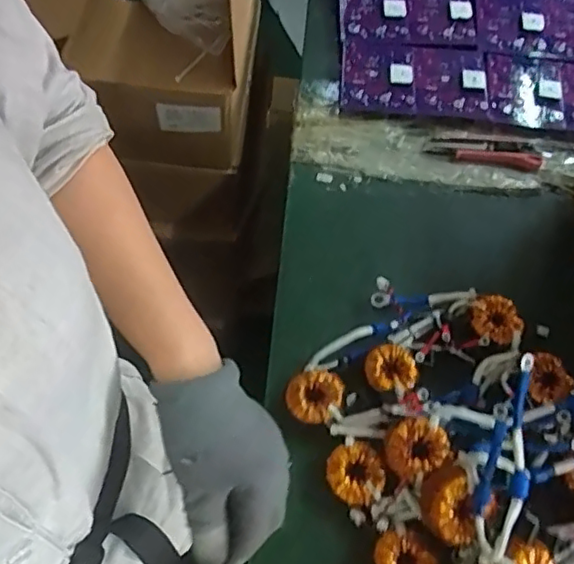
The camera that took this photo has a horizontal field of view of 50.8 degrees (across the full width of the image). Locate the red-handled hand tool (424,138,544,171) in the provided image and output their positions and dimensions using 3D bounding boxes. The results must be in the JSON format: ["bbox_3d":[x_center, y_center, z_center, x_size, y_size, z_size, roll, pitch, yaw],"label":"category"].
[{"bbox_3d":[0.264,-0.174,0.803,0.147,0.011,0.037,9,61,3],"label":"red-handled hand tool"}]

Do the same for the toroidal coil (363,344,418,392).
[{"bbox_3d":[0.108,0.089,0.633,0.055,0.017,0.052,1,61,-1],"label":"toroidal coil"}]

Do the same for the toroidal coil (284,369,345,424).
[{"bbox_3d":[0.027,0.113,0.612,0.055,0.022,0.055,1,61,-1],"label":"toroidal coil"}]

